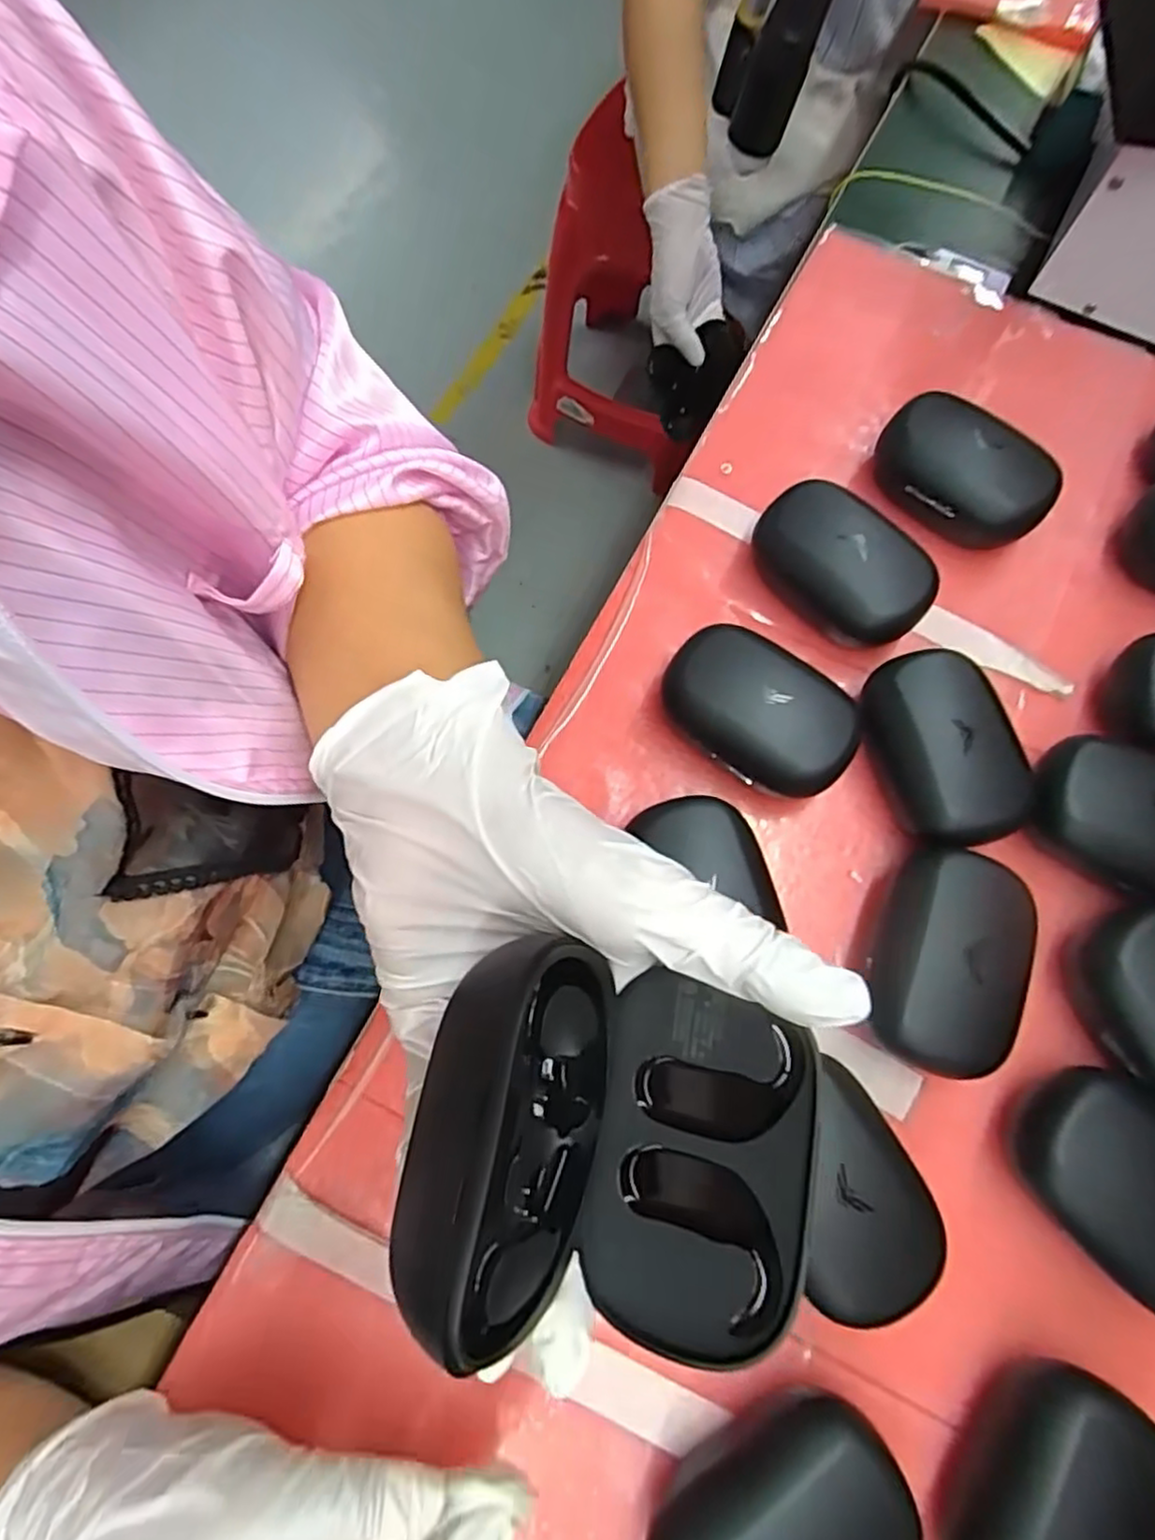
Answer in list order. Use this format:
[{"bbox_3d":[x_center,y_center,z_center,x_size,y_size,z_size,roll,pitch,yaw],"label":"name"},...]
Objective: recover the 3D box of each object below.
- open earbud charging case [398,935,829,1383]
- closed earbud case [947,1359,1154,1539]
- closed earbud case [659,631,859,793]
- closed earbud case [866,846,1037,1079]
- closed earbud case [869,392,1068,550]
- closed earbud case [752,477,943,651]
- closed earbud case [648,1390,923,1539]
[{"bbox_3d":[0.011,0.090,0.162,0.091,0.050,0.079,13,73,3],"label":"open earbud charging case"},{"bbox_3d":[0.155,0.242,0.223,0.052,0.035,0.086,31,75,6],"label":"closed earbud case"},{"bbox_3d":[0.080,-0.025,0.307,0.085,0.035,0.057,39,76,9],"label":"closed earbud case"},{"bbox_3d":[0.144,0.075,0.276,0.051,0.037,0.082,19,74,3],"label":"closed earbud case"},{"bbox_3d":[0.190,-0.146,0.347,0.086,0.038,0.057,43,77,9],"label":"closed earbud case"},{"bbox_3d":[0.125,-0.098,0.330,0.087,0.039,0.052,44,77,10],"label":"closed earbud case"},{"bbox_3d":[0.065,0.244,0.220,0.082,0.033,0.056,-34,78,-11],"label":"closed earbud case"}]

